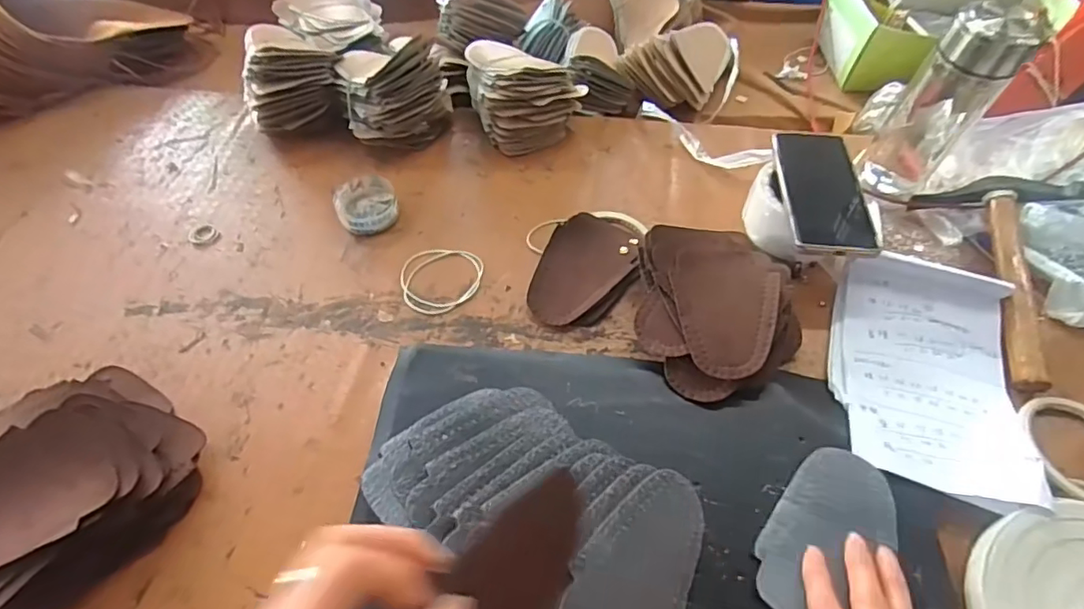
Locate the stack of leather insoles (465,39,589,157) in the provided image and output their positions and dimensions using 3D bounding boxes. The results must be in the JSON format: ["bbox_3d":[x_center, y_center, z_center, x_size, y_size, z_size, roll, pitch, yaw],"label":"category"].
[{"bbox_3d":[-0.023,-0.269,0.691,0.125,0.090,0.151,-17,55,-12],"label":"stack of leather insoles"}]

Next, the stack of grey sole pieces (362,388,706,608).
[{"bbox_3d":[-0.005,0.134,0.381,0.228,0.060,0.134,29,59,20],"label":"stack of grey sole pieces"}]

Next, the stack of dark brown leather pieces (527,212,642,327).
[{"bbox_3d":[0.045,-0.037,0.557,0.089,0.014,0.138,19,56,14],"label":"stack of dark brown leather pieces"}]

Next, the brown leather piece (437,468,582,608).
[{"bbox_3d":[-0.016,0.142,0.282,0.009,0.099,0.124,7,50,35],"label":"brown leather piece"}]

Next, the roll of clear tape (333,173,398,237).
[{"bbox_3d":[-0.190,-0.107,0.612,0.062,0.028,0.076,-17,55,-12],"label":"roll of clear tape"}]

